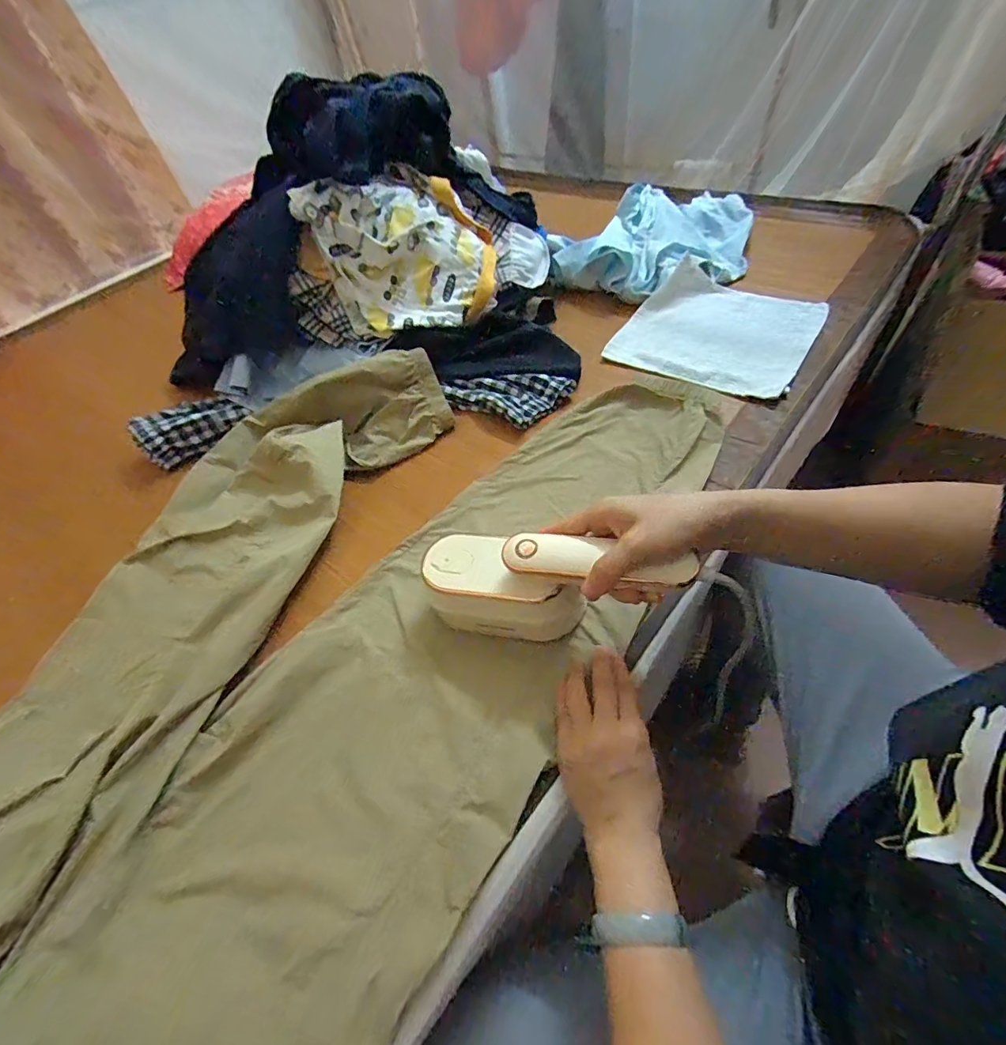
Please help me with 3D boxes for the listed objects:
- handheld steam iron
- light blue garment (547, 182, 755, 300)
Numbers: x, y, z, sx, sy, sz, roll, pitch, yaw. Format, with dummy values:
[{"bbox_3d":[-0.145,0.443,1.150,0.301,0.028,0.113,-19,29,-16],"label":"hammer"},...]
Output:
[{"bbox_3d":[0.034,0.051,0.393,0.203,0.110,0.065,5,55,9],"label":"handheld steam iron"},{"bbox_3d":[0.256,-0.486,0.795,0.294,0.064,0.306,13,55,19],"label":"light blue garment"}]

